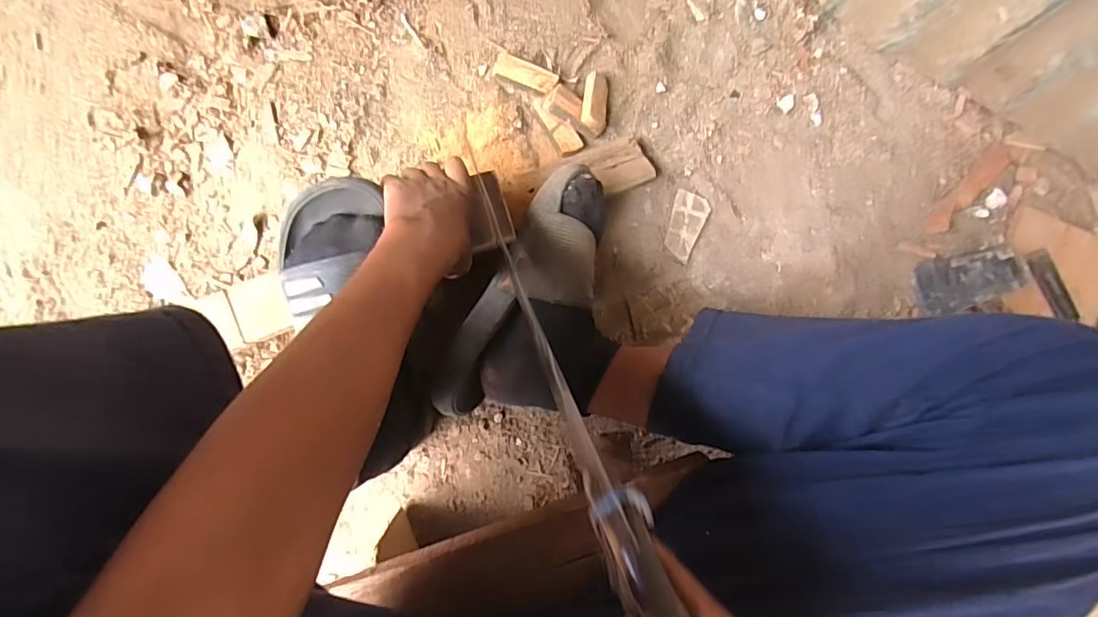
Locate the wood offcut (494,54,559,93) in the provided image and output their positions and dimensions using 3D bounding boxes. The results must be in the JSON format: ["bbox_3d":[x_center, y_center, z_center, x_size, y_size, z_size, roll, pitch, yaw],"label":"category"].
[{"bbox_3d":[-0.026,-0.259,0.577,0.069,0.017,0.024,20,88,-4],"label":"wood offcut"}]

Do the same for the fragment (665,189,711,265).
[{"bbox_3d":[0.157,-0.094,0.592,0.041,0.007,0.076,16,88,-5],"label":"fragment"}]

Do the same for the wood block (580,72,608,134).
[{"bbox_3d":[0.052,-0.231,0.576,0.030,0.026,0.072,8,73,-5],"label":"wood block"}]

